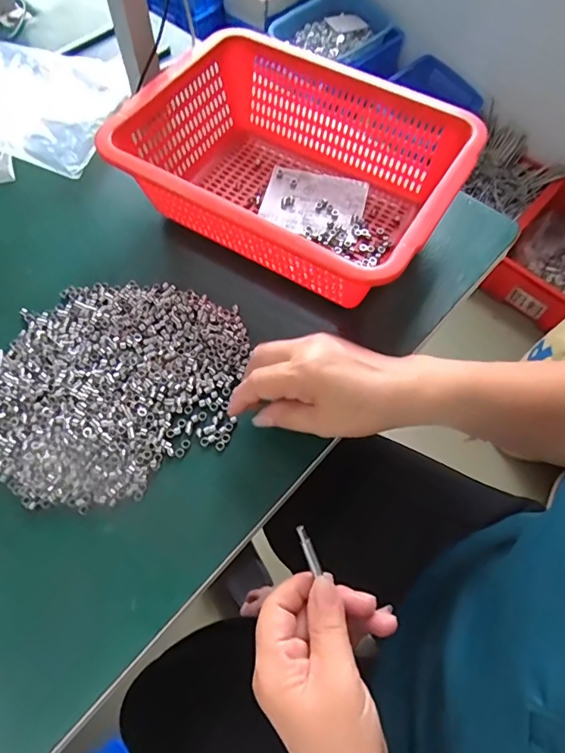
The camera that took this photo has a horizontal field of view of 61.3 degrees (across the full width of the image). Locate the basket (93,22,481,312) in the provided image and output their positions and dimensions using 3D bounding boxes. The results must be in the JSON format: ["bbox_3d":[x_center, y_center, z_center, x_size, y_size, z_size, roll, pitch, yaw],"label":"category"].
[{"bbox_3d":[0.005,-0.200,0.471,0.313,0.096,0.229,30,67,13],"label":"basket"}]

